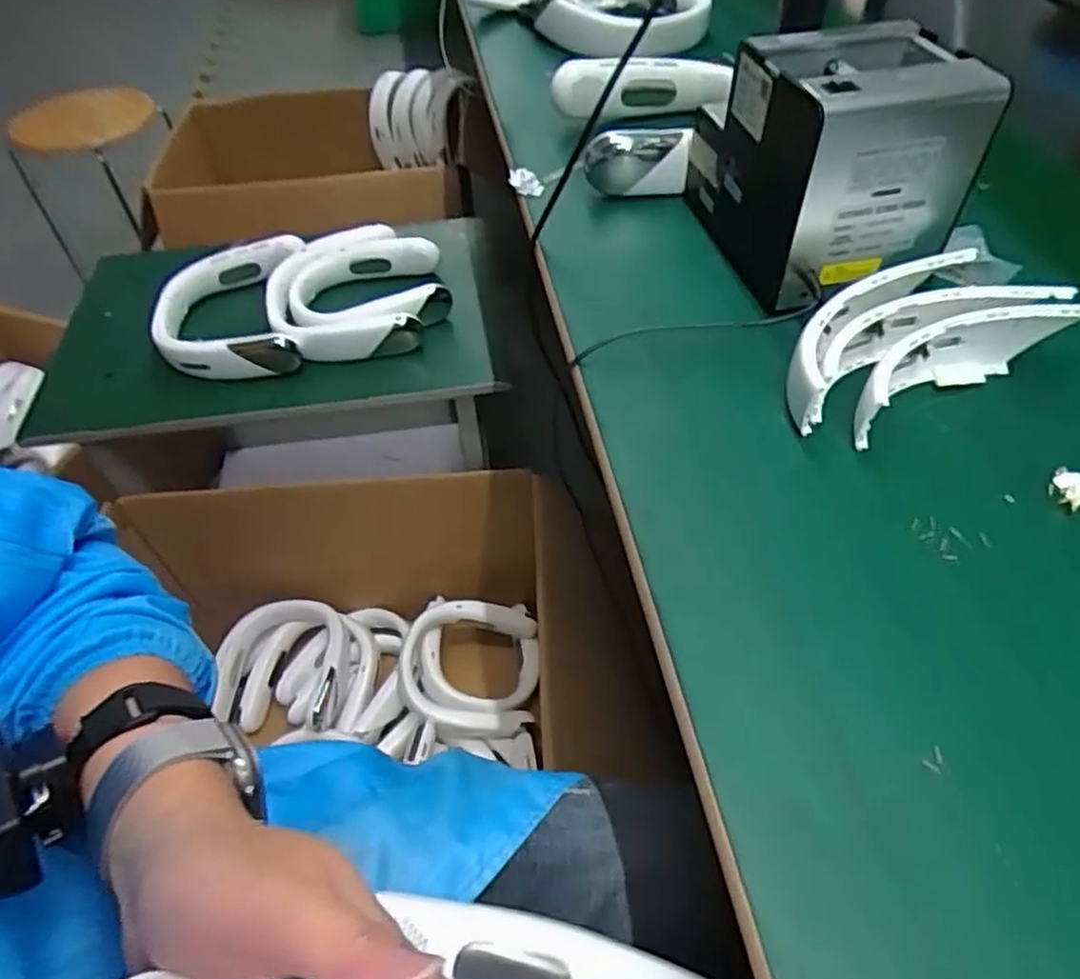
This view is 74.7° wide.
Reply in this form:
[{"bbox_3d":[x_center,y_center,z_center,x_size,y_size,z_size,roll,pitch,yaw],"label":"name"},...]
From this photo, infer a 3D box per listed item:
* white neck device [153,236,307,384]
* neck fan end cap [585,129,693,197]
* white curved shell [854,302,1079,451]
[{"bbox_3d":[-0.414,-0.242,0.952,0.184,0.053,0.232,-10,51,-5],"label":"white neck device"},{"bbox_3d":[0.085,-0.293,0.631,0.091,0.052,0.036,-3,52,4],"label":"neck fan end cap"},{"bbox_3d":[0.266,-0.083,0.445,0.179,0.044,0.049,-20,53,-10],"label":"white curved shell"}]

